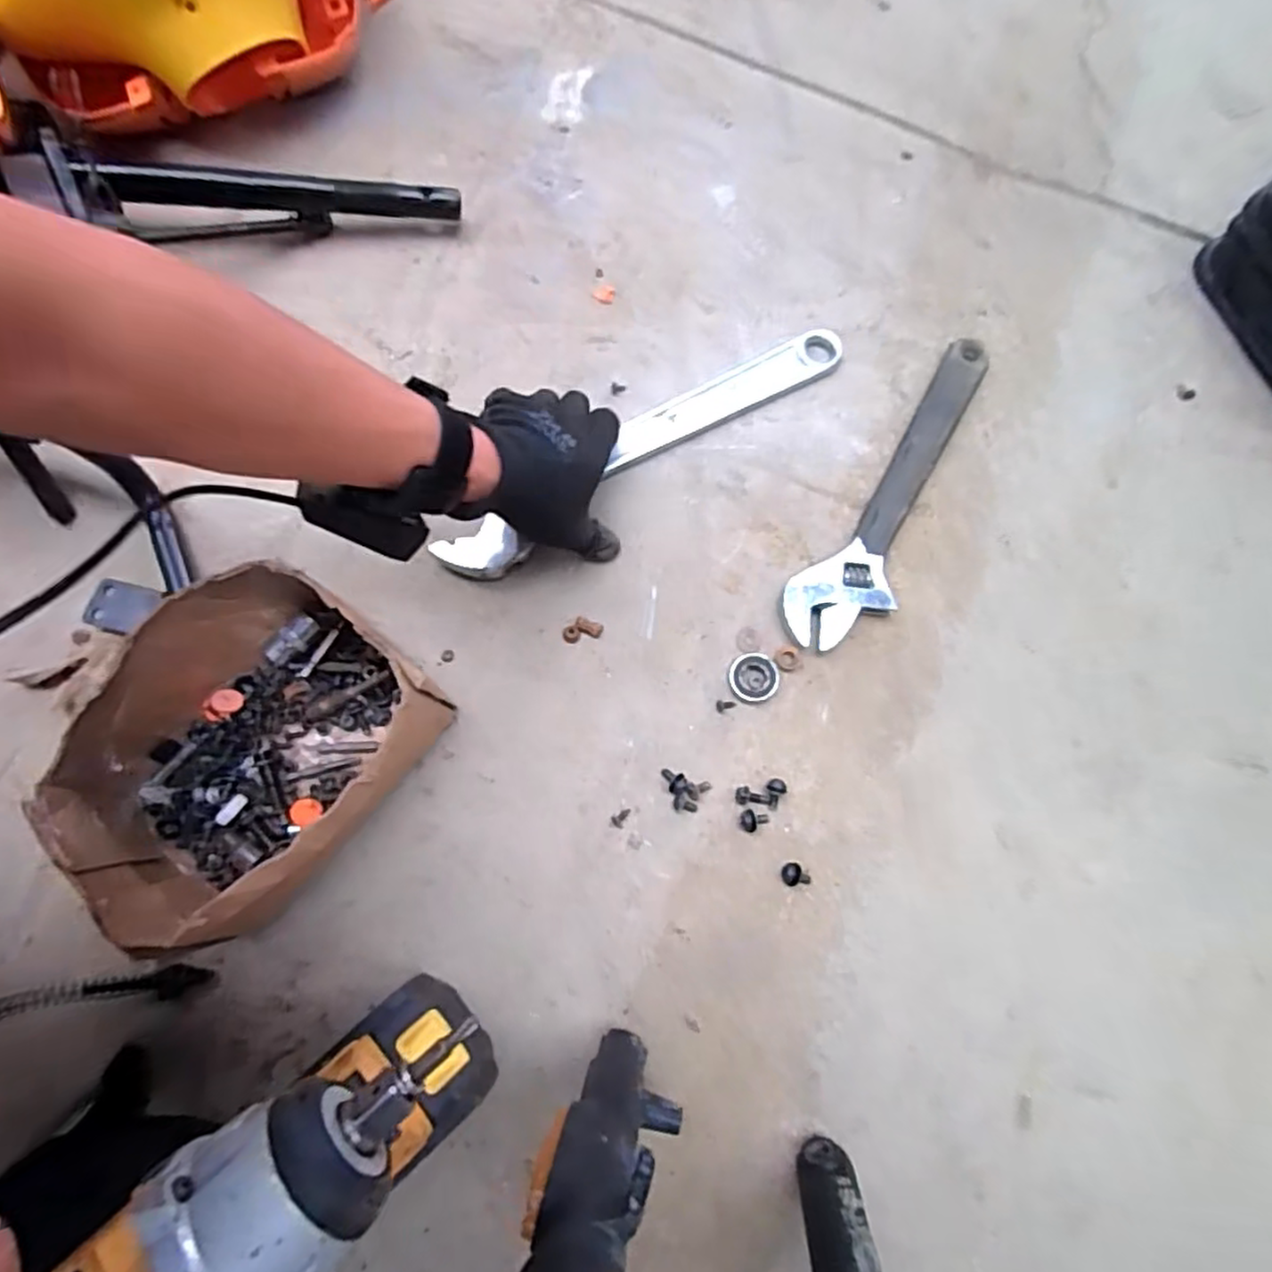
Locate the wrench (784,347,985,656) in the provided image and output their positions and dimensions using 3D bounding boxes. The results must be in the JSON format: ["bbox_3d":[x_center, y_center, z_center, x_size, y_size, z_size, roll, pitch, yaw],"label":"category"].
[{"bbox_3d":[0.198,-0.113,0.532,0.065,0.021,0.287,30,77,7],"label":"wrench"}]

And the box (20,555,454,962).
[{"bbox_3d":[-0.236,0.069,0.436,0.166,0.099,0.195,40,78,9],"label":"box"}]

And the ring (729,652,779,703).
[{"bbox_3d":[0.084,0.029,0.498,0.034,0.008,0.034,0,75,-1],"label":"ring"}]

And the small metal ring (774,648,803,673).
[{"bbox_3d":[0.110,0.018,0.502,0.019,0.004,0.017,30,77,7],"label":"small metal ring"}]

